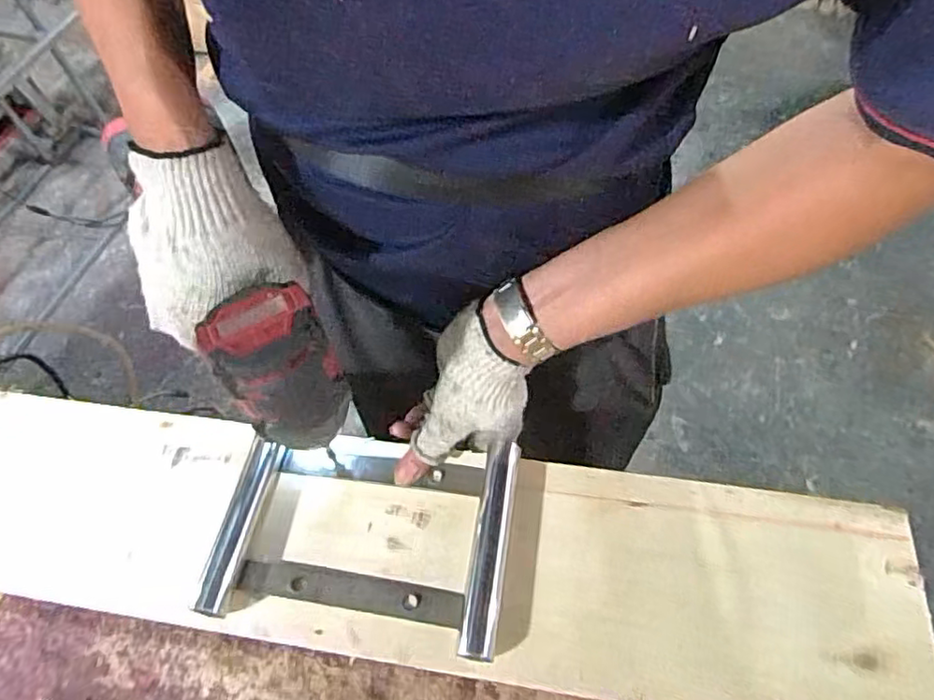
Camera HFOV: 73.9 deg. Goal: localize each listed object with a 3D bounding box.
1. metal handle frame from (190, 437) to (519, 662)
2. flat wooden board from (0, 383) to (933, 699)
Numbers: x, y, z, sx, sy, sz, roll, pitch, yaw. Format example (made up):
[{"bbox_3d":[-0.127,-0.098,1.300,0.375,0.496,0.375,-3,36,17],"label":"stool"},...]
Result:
[{"bbox_3d":[-0.069,0.123,0.424,0.192,0.026,0.132,6,59,8],"label":"metal handle frame"},{"bbox_3d":[-0.072,0.129,0.429,0.705,0.023,0.144,6,59,8],"label":"flat wooden board"}]

